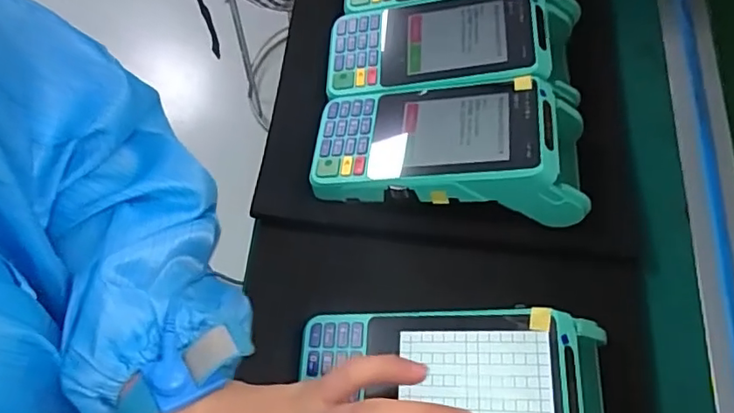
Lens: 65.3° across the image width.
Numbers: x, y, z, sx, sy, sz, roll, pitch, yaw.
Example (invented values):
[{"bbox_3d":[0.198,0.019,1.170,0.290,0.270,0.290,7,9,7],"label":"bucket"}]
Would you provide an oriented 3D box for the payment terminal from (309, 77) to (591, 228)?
[{"bbox_3d":[0.051,-0.038,0.359,0.162,0.069,0.076,8,69,2],"label":"payment terminal"}]

